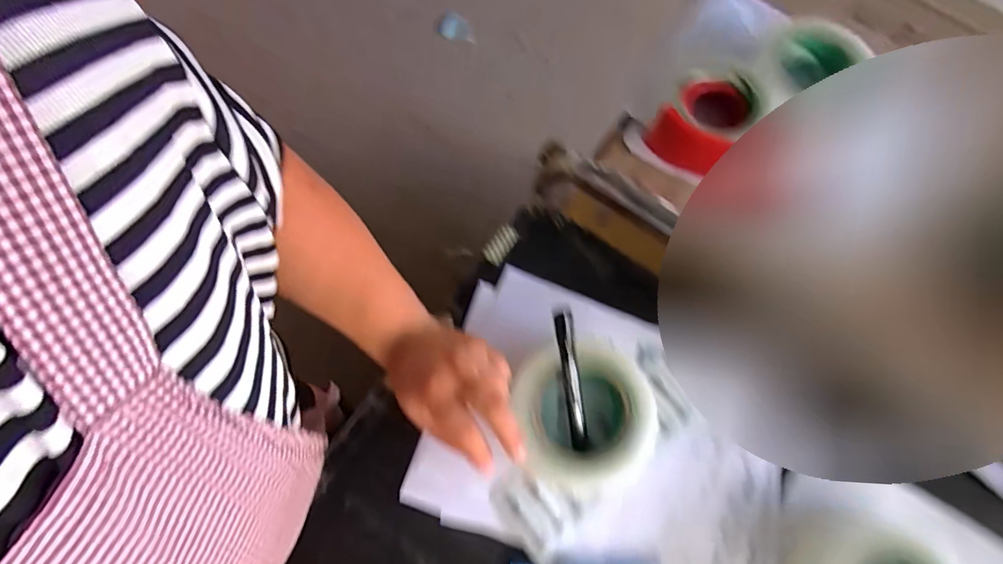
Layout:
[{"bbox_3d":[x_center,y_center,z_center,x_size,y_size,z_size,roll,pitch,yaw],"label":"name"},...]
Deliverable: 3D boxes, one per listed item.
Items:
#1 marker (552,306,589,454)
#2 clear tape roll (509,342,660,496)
[{"bbox_3d":[0.060,0.086,0.406,0.014,0.014,0.127,-11,103,-5],"label":"marker"},{"bbox_3d":[0.073,0.119,0.417,0.119,0.058,0.126,0,71,-1],"label":"clear tape roll"}]

